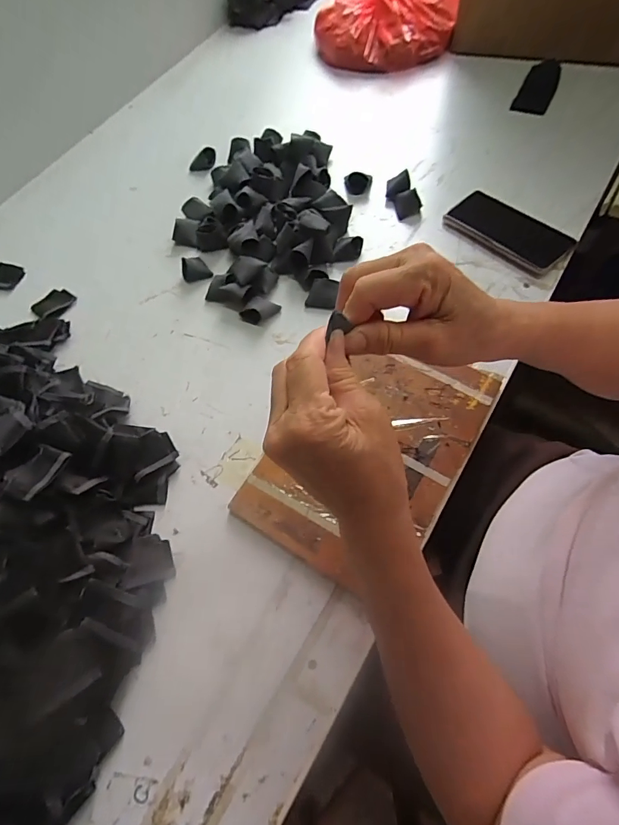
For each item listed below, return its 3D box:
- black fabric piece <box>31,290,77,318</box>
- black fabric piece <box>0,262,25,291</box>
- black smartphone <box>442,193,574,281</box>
[{"bbox_3d":[-0.369,-0.158,0.609,0.052,0.017,0.055,33,72,21],"label":"black fabric piece"},{"bbox_3d":[-0.464,-0.207,0.647,0.055,0.007,0.046,13,72,7],"label":"black fabric piece"},{"bbox_3d":[0.262,-0.243,0.564,0.082,0.019,0.159,-41,66,-13],"label":"black smartphone"}]

